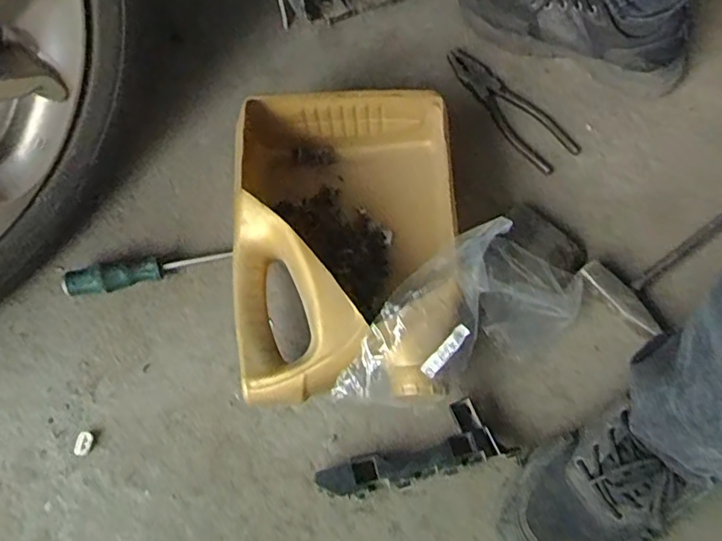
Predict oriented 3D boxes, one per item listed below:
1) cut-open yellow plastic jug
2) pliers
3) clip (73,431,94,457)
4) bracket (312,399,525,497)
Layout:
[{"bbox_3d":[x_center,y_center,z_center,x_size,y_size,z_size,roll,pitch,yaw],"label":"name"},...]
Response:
[{"bbox_3d":[-0.013,-0.030,0.549,0.203,0.113,0.295,-3,69,1],"label":"cut-open yellow plastic jug"},{"bbox_3d":[0.166,-0.190,0.660,0.058,0.010,0.188,-37,72,-11],"label":"pliers"},{"bbox_3d":[-0.265,0.166,0.547,0.015,0.006,0.022,6,70,5],"label":"clip"},{"bbox_3d":[0.045,0.161,0.511,0.170,0.025,0.055,-15,69,-3],"label":"bracket"}]

